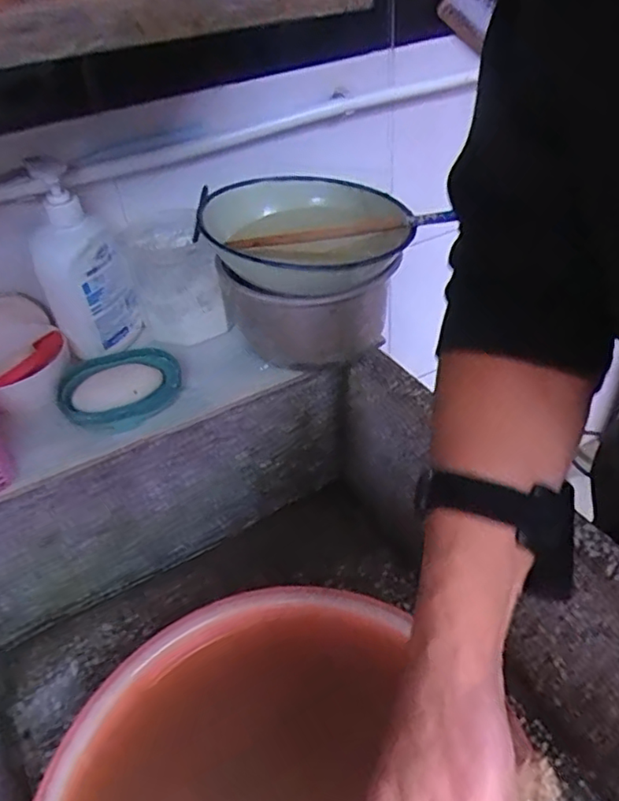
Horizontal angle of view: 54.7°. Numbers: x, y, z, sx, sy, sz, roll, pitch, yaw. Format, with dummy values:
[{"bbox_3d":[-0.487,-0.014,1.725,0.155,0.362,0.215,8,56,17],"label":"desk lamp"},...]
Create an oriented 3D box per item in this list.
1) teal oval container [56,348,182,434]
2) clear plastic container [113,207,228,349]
[{"bbox_3d":[-0.173,-0.011,0.556,0.107,0.030,0.078,-25,44,-20],"label":"teal oval container"},{"bbox_3d":[-0.139,-0.119,0.617,0.081,0.107,0.094,-21,43,-16],"label":"clear plastic container"}]

